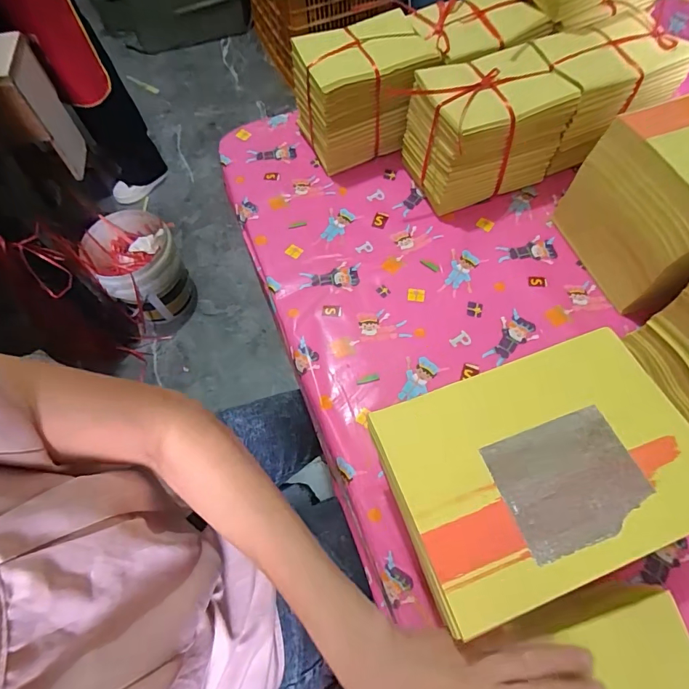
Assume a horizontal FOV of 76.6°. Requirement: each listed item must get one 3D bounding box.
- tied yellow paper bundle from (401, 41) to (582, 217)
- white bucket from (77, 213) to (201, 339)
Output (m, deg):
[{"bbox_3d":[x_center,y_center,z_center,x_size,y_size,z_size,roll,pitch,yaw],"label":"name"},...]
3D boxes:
[{"bbox_3d":[0.180,-0.277,0.571,0.173,0.131,0.122,-22,64,-8],"label":"tied yellow paper bundle"},{"bbox_3d":[-0.620,-0.217,1.380,0.242,0.275,0.283,-29,65,-11],"label":"white bucket"}]

